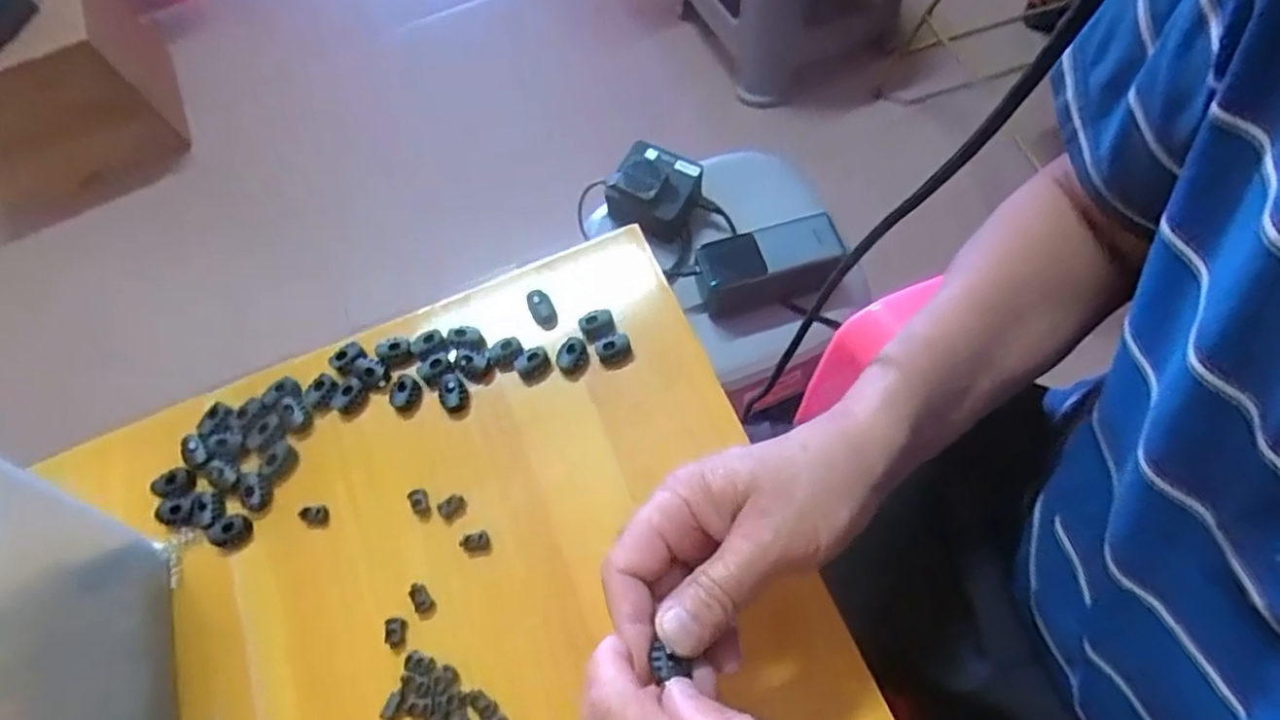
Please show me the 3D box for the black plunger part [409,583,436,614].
[{"bbox_3d":[-0.118,0.129,0.367,0.010,0.007,0.016,-26,66,-6],"label":"black plunger part"}]

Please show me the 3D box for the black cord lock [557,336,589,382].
[{"bbox_3d":[-0.041,0.000,0.416,0.019,0.015,0.024,-6,63,0],"label":"black cord lock"}]

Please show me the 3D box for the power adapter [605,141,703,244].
[{"bbox_3d":[0.016,-0.167,0.677,0.078,0.055,0.078,24,70,15],"label":"power adapter"}]

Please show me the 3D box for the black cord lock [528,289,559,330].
[{"bbox_3d":[-0.063,-0.032,0.435,0.015,0.010,0.026,-27,66,-7],"label":"black cord lock"}]

